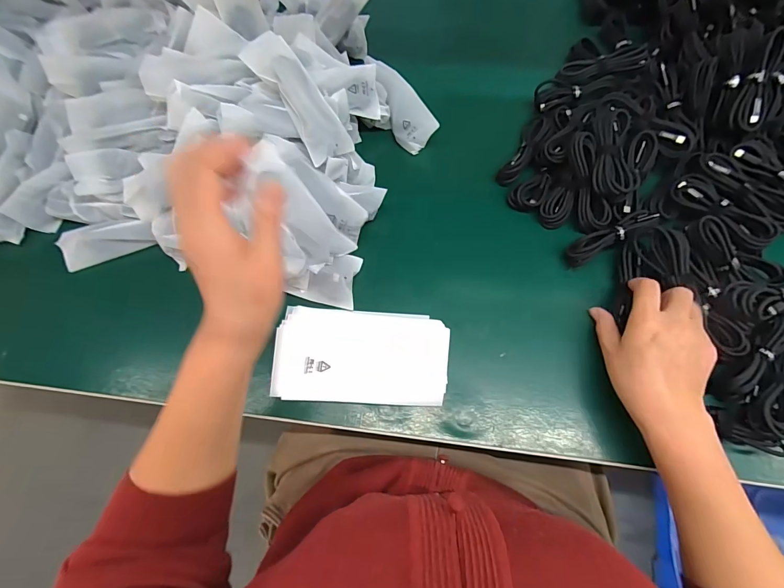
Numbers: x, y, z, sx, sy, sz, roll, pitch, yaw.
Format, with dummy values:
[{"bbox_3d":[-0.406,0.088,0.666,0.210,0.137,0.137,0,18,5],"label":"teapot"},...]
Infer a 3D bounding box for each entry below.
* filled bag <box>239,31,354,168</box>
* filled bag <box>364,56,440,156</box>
[{"bbox_3d":[-0.105,-0.220,0.414,0.055,0.030,0.149,-34,93,-10],"label":"filled bag"},{"bbox_3d":[0.009,-0.254,0.478,0.049,0.031,0.141,-27,86,-8],"label":"filled bag"}]

